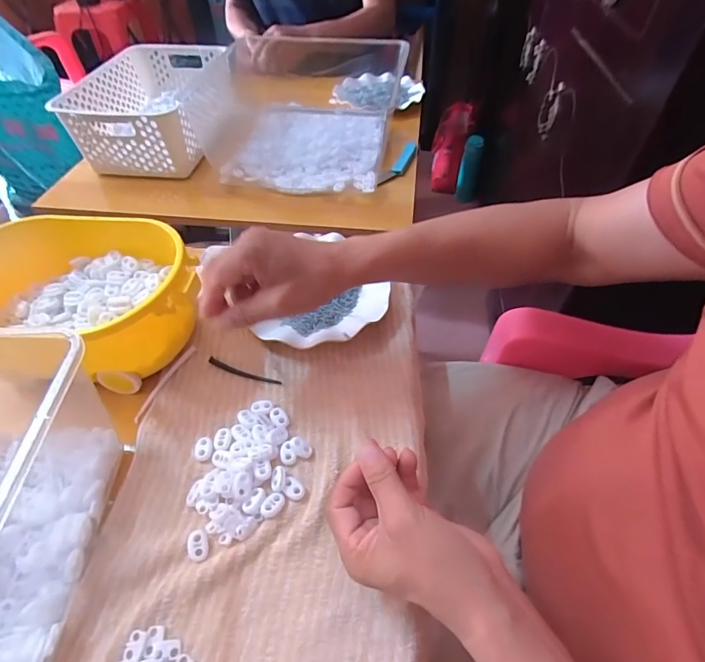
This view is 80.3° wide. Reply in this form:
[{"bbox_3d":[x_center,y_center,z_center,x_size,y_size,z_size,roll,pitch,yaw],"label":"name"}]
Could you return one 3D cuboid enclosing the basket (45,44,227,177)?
[{"bbox_3d":[-0.349,-0.390,0.745,0.194,0.121,0.303,-1,50,1],"label":"basket"}]

